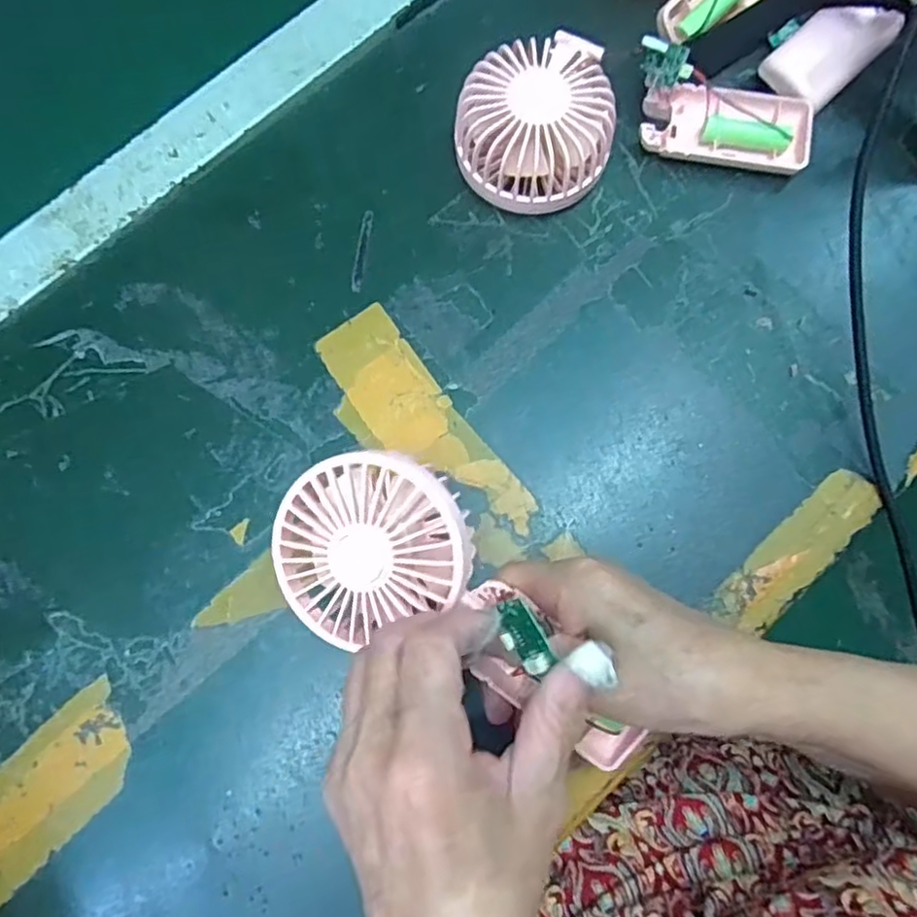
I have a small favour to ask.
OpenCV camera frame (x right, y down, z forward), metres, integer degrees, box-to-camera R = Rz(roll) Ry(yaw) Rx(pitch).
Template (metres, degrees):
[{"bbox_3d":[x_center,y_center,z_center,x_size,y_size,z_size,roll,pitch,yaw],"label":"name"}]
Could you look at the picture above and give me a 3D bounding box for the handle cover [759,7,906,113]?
[{"bbox_3d":[0.215,-0.237,0.378,0.071,0.015,0.045,-42,81,-8],"label":"handle cover"}]

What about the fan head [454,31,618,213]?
[{"bbox_3d":[0.040,-0.183,0.361,0.082,0.046,0.087,0,78,1],"label":"fan head"}]

